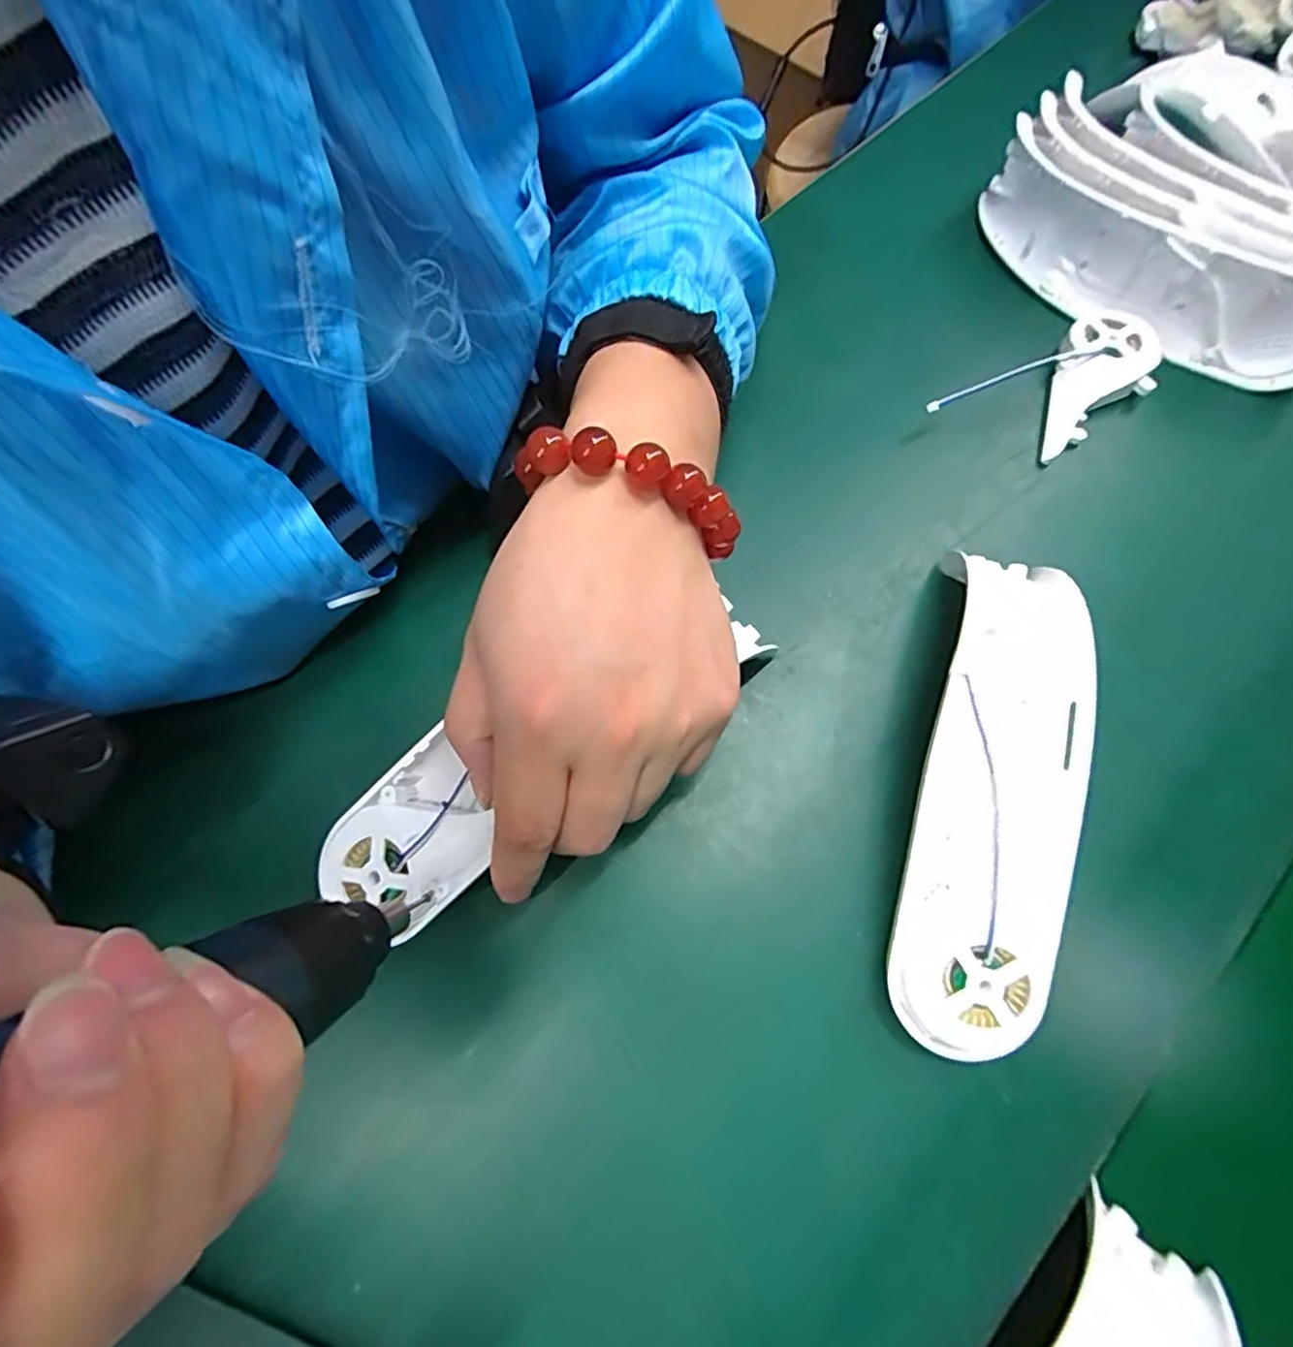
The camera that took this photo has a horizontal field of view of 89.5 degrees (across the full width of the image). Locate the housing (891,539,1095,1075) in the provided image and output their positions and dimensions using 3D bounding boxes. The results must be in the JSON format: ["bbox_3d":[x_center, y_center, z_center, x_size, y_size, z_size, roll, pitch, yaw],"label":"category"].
[{"bbox_3d":[0.130,0.037,0.249,0.051,0.046,0.199,15,71,7],"label":"housing"}]

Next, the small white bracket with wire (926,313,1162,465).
[{"bbox_3d":[0.203,-0.140,0.327,0.114,0.025,0.053,-32,73,-9],"label":"small white bracket with wire"}]

